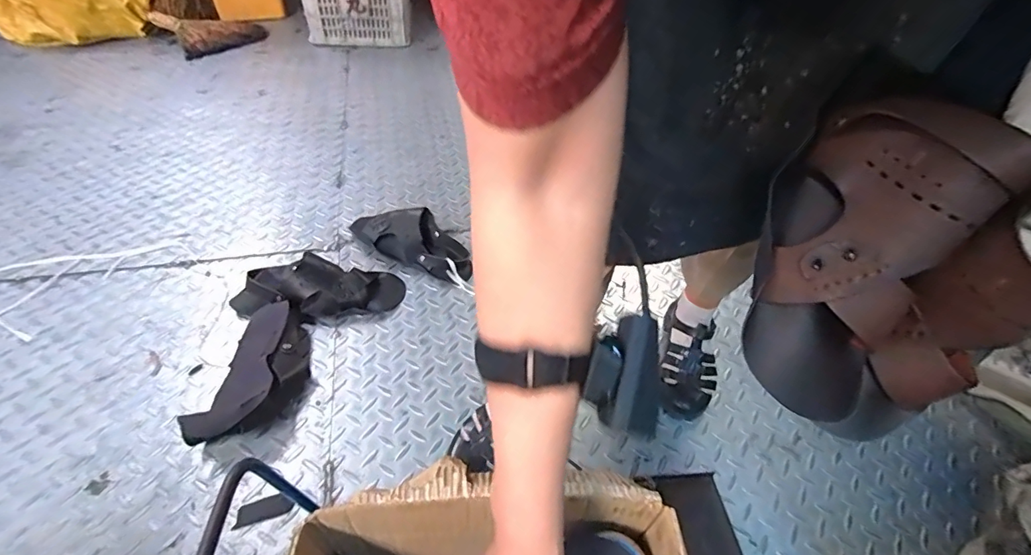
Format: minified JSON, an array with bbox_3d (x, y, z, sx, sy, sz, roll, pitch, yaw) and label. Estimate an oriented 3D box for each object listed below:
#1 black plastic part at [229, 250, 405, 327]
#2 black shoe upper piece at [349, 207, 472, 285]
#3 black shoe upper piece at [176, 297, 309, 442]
[{"bbox_3d":[-0.349,0.015,0.820,0.284,0.070,0.116,1,47,-6],"label":"black plastic part"},{"bbox_3d":[-0.208,-0.077,0.915,0.268,0.079,0.090,18,48,11],"label":"black shoe upper piece"},{"bbox_3d":[-0.386,0.133,0.703,0.117,0.064,0.246,3,47,-4],"label":"black shoe upper piece"}]

